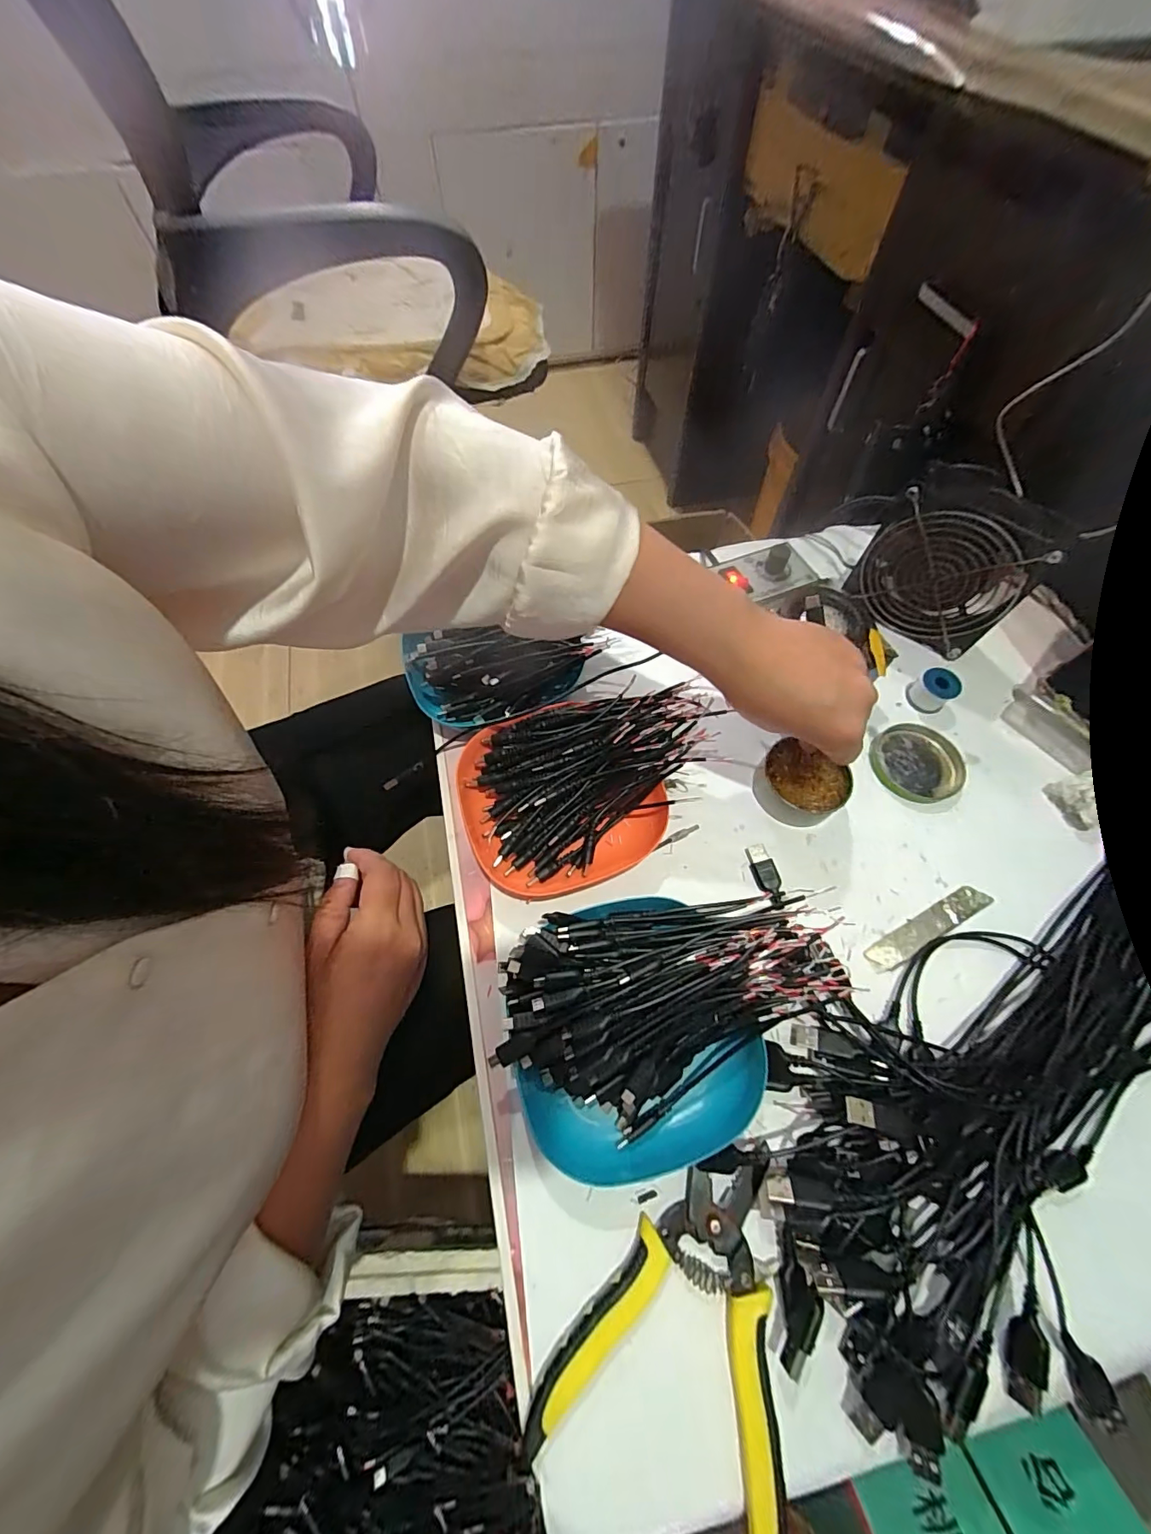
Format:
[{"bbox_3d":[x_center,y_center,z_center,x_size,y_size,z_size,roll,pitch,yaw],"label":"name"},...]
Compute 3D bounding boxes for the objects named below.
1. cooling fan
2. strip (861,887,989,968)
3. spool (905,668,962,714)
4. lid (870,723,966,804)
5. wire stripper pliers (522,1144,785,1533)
[{"bbox_3d":[0.300,-0.164,0.406,0.036,0.134,0.116,-41,70,-17],"label":"cooling fan"},{"bbox_3d":[0.244,0.110,0.343,0.101,0.004,0.018,-26,66,-11],"label":"strip"},{"bbox_3d":[0.300,-0.065,0.418,0.027,0.025,0.030,-35,68,-15],"label":"spool"},{"bbox_3d":[0.275,-0.004,0.400,0.066,0.007,0.068,-1,64,1],"label":"lid"},{"bbox_3d":[0.062,0.275,0.249,0.113,0.019,0.149,24,67,13],"label":"wire stripper pliers"}]

